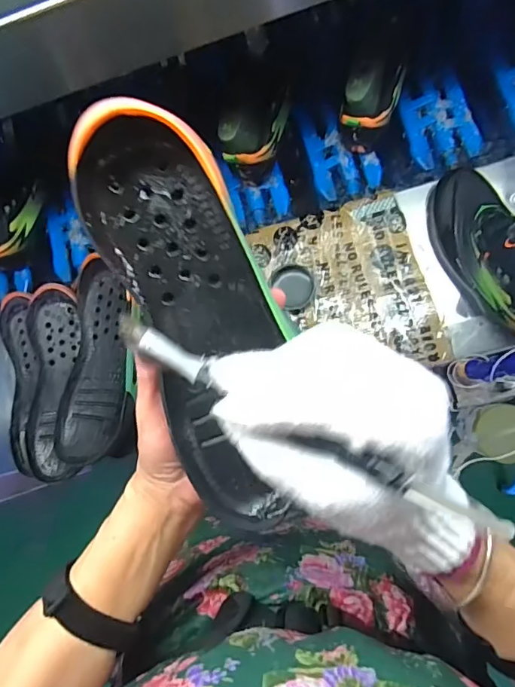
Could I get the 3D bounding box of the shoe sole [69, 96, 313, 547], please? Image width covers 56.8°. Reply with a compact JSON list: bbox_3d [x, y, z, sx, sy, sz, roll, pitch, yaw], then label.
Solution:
[{"bbox_3d":[-0.029,-0.001,0.283,0.091,0.040,0.257,-11,108,7],"label":"shoe sole"}]

